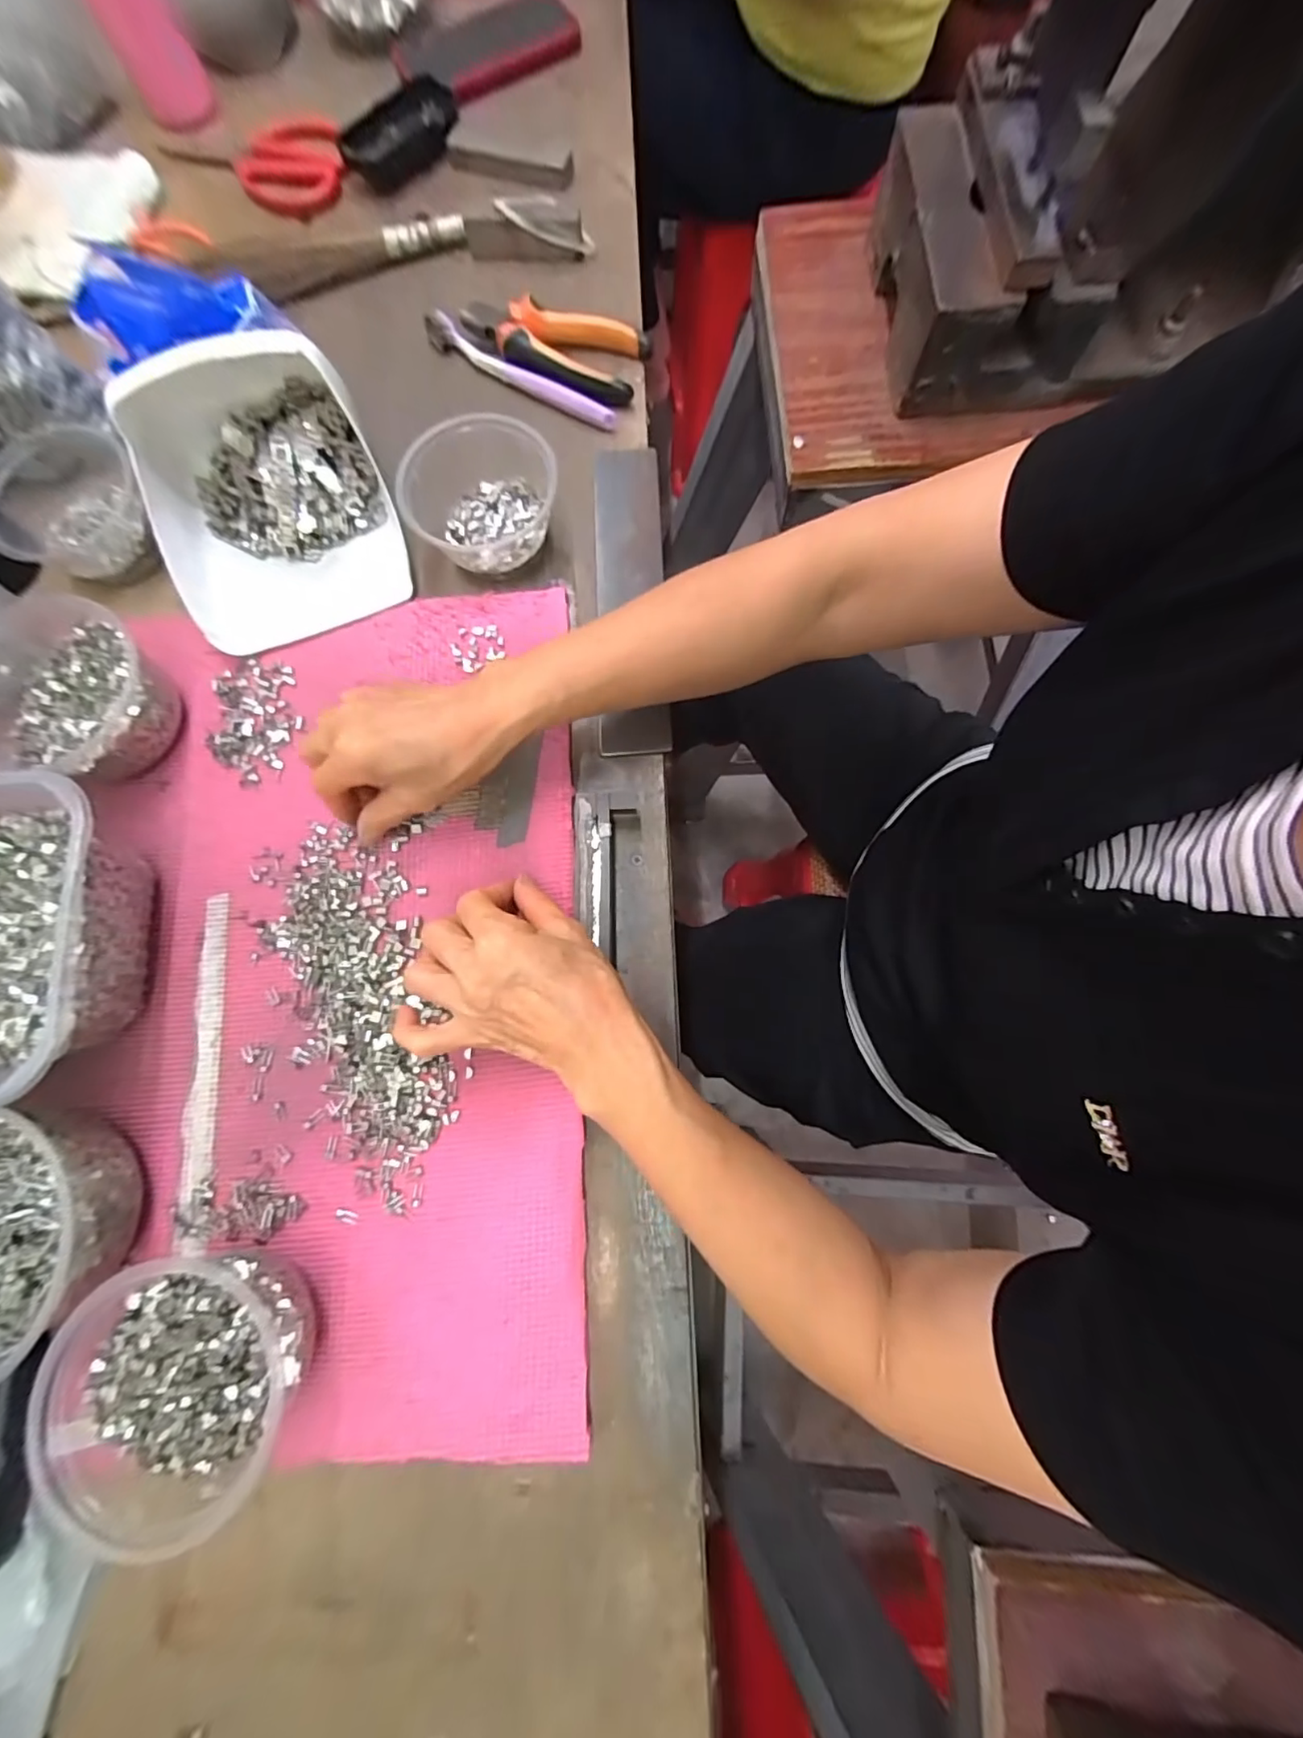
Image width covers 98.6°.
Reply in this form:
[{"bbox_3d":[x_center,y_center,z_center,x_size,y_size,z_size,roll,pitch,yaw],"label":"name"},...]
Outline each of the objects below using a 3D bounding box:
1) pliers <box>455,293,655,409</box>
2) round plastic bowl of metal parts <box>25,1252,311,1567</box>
[{"bbox_3d":[-0.081,-0.412,0.444,0.148,0.022,0.064,16,79,6],"label":"pliers"},{"bbox_3d":[-0.233,0.252,0.286,0.104,0.066,0.101,0,79,0],"label":"round plastic bowl of metal parts"}]

